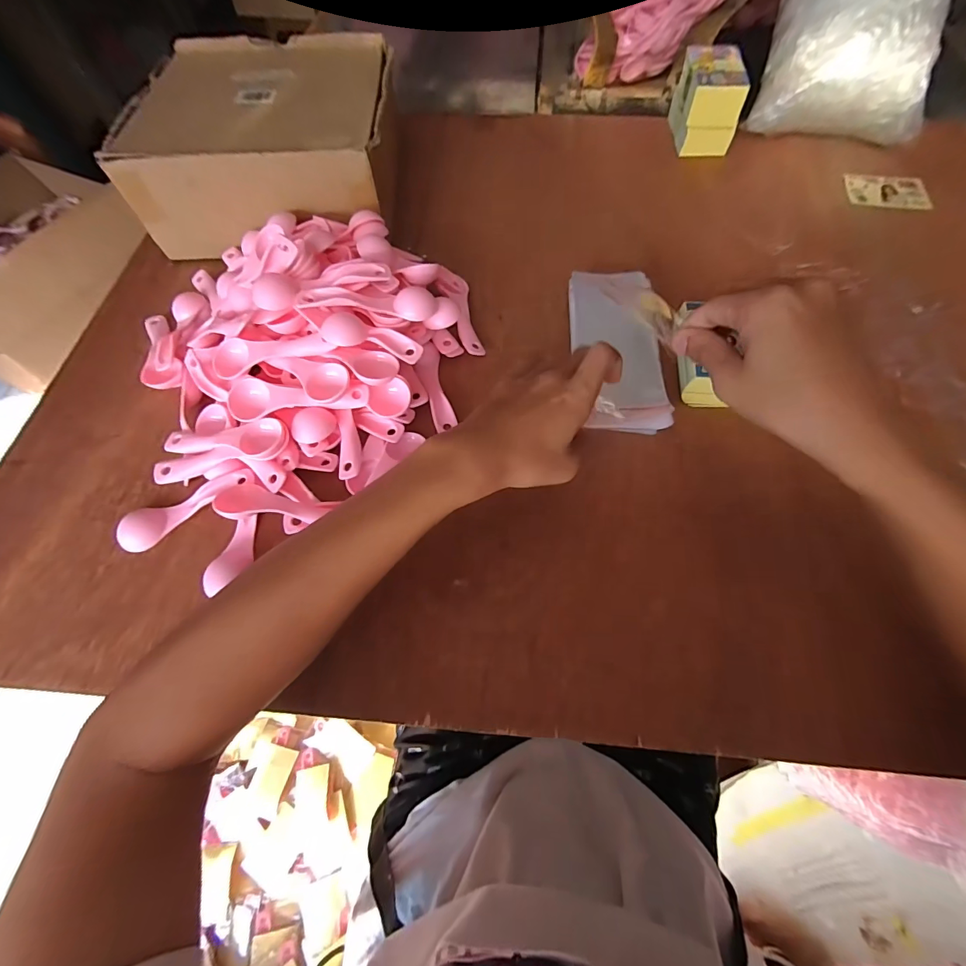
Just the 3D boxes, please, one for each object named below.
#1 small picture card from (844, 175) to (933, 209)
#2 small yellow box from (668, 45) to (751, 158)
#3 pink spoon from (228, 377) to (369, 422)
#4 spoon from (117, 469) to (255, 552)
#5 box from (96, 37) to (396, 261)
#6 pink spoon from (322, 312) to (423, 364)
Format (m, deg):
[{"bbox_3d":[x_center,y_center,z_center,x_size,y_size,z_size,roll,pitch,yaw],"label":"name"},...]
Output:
[{"bbox_3d":[0.496,-0.358,0.519,0.093,0.004,0.062,8,67,4],"label":"small picture card"},{"bbox_3d":[0.285,-0.487,0.543,0.068,0.081,0.103,2,63,3],"label":"small yellow box"},{"bbox_3d":[-0.151,-0.068,0.340,0.112,0.017,0.031,1,64,1],"label":"pink spoon"},{"bbox_3d":[-0.234,0.017,0.335,0.106,0.014,0.028,-30,66,-13],"label":"spoon"},{"bbox_3d":[-0.232,-0.376,0.481,0.261,0.111,0.273,-7,63,-2],"label":"box"},{"bbox_3d":[-0.090,-0.119,0.348,0.079,0.012,0.028,13,63,-8],"label":"pink spoon"}]

